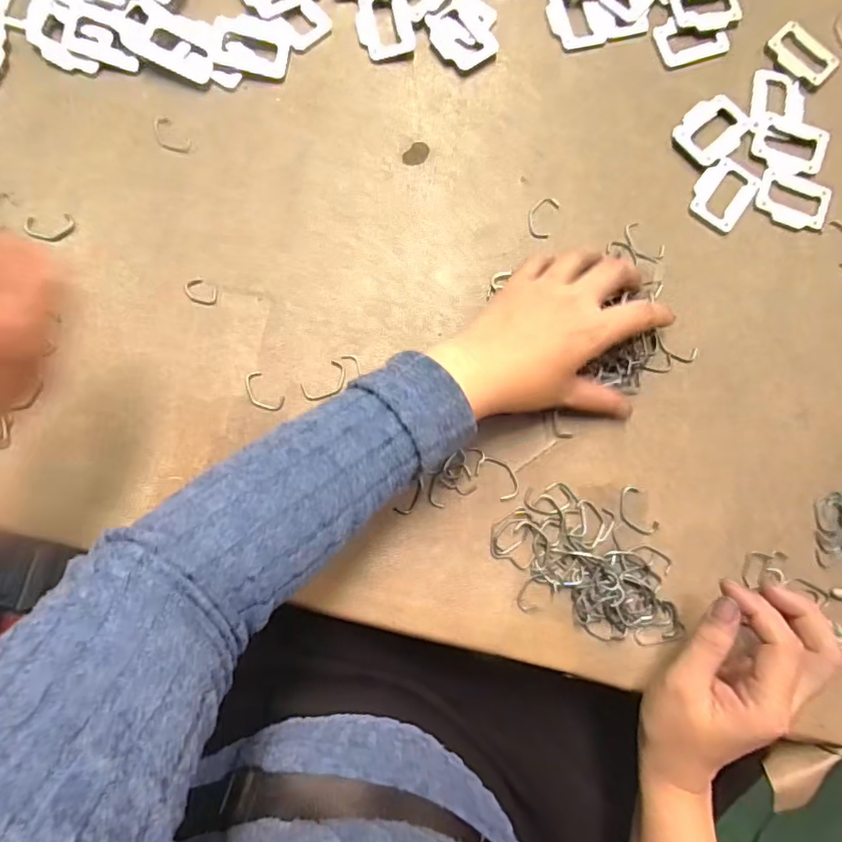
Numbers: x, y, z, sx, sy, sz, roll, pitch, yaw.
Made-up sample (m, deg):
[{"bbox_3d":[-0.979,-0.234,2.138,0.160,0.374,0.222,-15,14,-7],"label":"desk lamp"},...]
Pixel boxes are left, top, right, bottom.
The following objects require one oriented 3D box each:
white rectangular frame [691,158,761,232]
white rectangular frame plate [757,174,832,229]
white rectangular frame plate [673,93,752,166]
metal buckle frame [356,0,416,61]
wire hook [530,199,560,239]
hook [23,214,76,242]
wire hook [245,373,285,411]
[{"bbox_3d":[0.213,-0.161,0.395,0.037,0.004,0.048,34,83,2],"label":"white rectangular frame"},{"bbox_3d":[0.263,-0.156,0.394,0.046,0.004,0.037,16,82,0],"label":"white rectangular frame plate"},{"bbox_3d":[0.207,-0.208,0.400,0.049,0.005,0.040,-42,86,-7],"label":"white rectangular frame plate"},{"bbox_3d":[-0.026,-0.289,0.405,0.040,0.005,0.051,-8,83,-3],"label":"metal buckle frame"},{"bbox_3d":[0.085,-0.143,0.395,0.017,0.004,0.030,21,82,1],"label":"wire hook"},{"bbox_3d":[-0.252,-0.130,0.379,0.031,0.004,0.021,-12,83,-4],"label":"hook"},{"bbox_3d":[-0.105,-0.018,0.373,0.031,0.004,0.017,44,83,4],"label":"wire hook"}]

